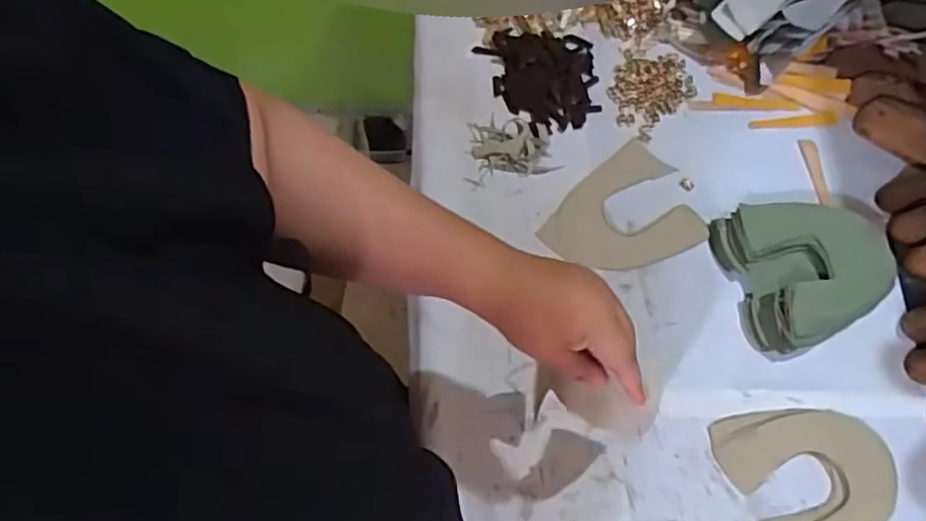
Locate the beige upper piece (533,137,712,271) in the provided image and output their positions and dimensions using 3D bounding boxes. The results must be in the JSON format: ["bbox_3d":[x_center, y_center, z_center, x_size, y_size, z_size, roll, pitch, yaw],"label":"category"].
[{"bbox_3d":[0.204,-0.048,0.792,0.194,0.005,0.148,-40,73,-19],"label":"beige upper piece"}]

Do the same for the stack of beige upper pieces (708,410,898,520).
[{"bbox_3d":[0.364,0.231,0.663,0.174,0.010,0.167,-11,66,-8],"label":"stack of beige upper pieces"}]

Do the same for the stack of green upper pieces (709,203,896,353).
[{"bbox_3d":[0.407,0.011,0.748,0.190,0.043,0.164,-9,65,-7],"label":"stack of green upper pieces"}]

